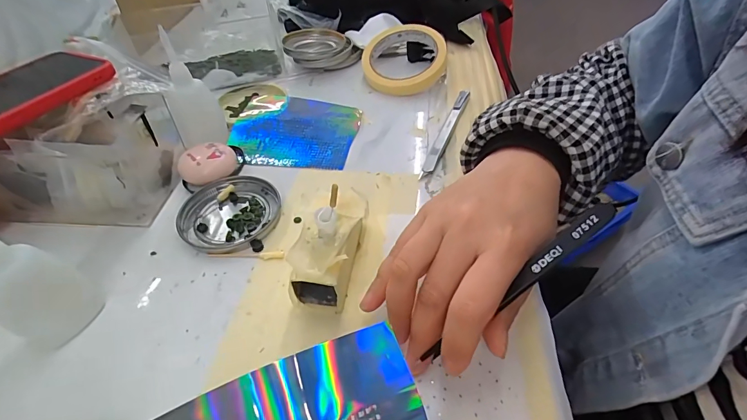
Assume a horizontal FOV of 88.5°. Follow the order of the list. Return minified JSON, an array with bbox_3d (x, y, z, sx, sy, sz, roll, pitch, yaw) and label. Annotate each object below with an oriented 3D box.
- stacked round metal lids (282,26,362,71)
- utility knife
[{"bbox_3d":[-0.072,-0.205,0.490,0.084,0.029,0.081,-2,46,2],"label":"stacked round metal lids"},{"bbox_3d":[0.072,-0.078,0.375,0.013,0.014,0.134,16,49,18],"label":"utility knife"}]

